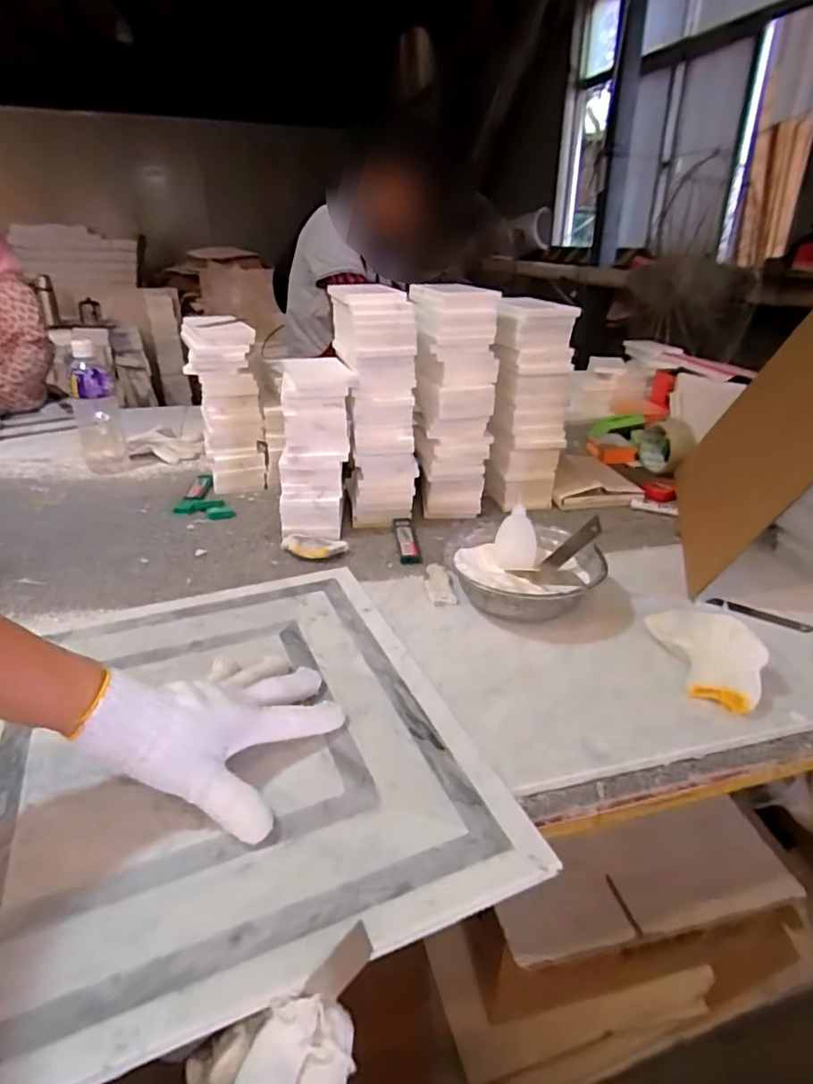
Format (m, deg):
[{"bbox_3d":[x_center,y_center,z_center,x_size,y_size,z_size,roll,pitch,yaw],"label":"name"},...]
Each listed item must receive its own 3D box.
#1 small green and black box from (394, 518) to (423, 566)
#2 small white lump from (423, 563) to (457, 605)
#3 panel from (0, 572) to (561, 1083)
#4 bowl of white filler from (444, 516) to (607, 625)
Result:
[{"bbox_3d":[0.000,-0.003,0.770,0.024,0.009,0.118,-3,28,-5],"label":"small green and black box"},{"bbox_3d":[0.035,0.046,0.653,0.029,0.013,0.068,-3,28,-5],"label":"small white lump"},{"bbox_3d":[-0.168,0.148,0.438,0.393,0.018,0.383,-12,30,-21],"label":"panel"},{"bbox_3d":[0.122,0.032,0.634,0.158,0.050,0.157,0,28,0],"label":"bowl of white filler"}]

